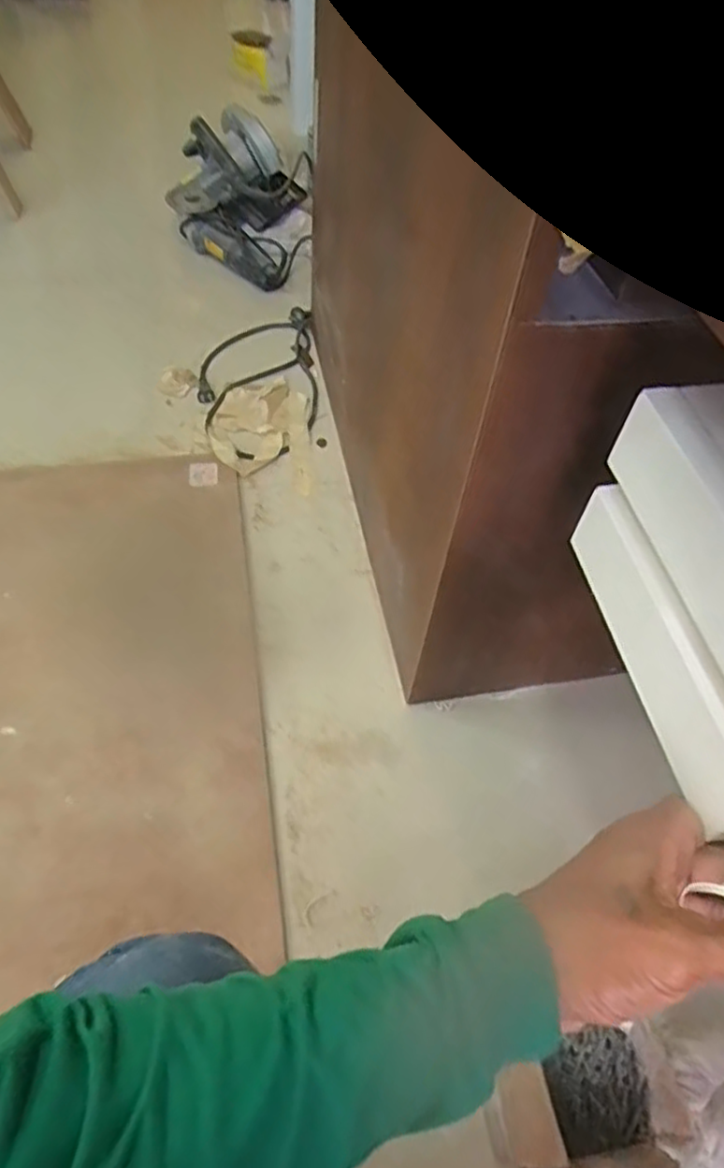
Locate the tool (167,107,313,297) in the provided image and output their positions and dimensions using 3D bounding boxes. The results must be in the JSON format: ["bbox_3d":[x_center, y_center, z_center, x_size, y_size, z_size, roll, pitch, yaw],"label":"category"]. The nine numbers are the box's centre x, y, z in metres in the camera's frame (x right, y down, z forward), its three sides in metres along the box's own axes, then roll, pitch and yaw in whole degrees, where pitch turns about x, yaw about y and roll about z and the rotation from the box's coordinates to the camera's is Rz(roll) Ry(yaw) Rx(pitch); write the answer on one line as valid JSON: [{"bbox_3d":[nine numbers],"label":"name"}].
[{"bbox_3d":[-0.229,-0.709,1.254,0.243,0.182,0.263,-1,53,-6],"label":"tool"}]

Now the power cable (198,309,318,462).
[{"bbox_3d":[-0.166,-0.337,1.106,0.185,0.020,0.348,2,55,-4],"label":"power cable"}]

